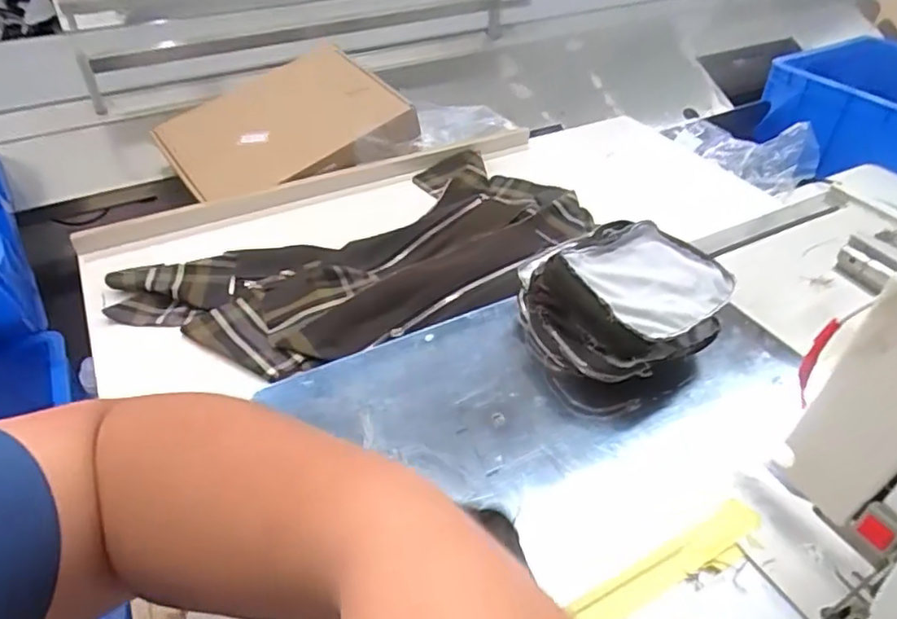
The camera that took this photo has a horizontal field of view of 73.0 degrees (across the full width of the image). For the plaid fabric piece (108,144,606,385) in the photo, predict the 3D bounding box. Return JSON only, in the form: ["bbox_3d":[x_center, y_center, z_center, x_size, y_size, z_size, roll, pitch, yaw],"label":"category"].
[{"bbox_3d":[-0.071,-0.061,0.660,0.497,0.020,0.256,-25,48,-27],"label":"plaid fabric piece"}]

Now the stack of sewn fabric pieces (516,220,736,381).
[{"bbox_3d":[0.161,-0.007,0.548,0.162,0.086,0.144,-12,43,-15],"label":"stack of sewn fabric pieces"}]

